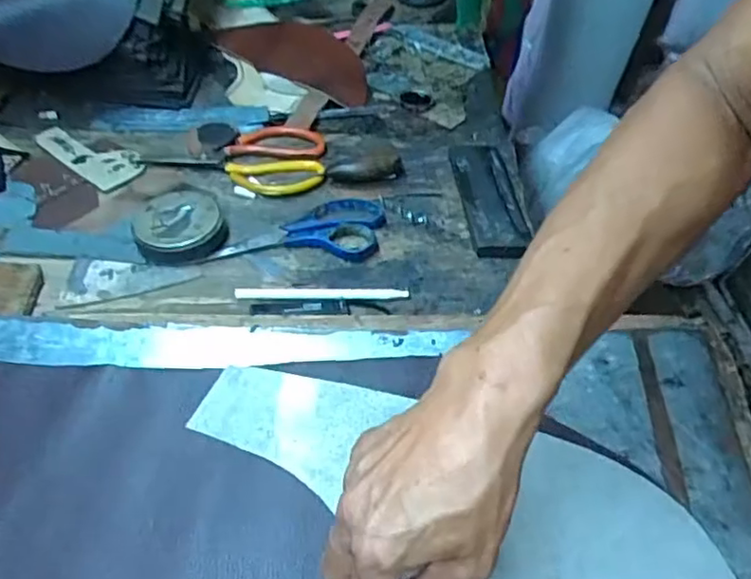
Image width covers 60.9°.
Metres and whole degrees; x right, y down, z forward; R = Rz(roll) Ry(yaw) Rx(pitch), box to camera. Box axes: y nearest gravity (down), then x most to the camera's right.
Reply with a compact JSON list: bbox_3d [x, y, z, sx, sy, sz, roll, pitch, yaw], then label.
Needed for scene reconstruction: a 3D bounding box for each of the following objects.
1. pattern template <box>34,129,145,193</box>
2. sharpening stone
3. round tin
[{"bbox_3d":[-0.295,-0.140,0.654,0.130,0.005,0.054,32,54,20],"label":"pattern template"},{"bbox_3d":[0.109,-0.089,0.619,0.054,0.016,0.160,-1,50,-7],"label":"sharpening stone"},{"bbox_3d":[-0.174,-0.059,0.569,0.075,0.028,0.070,-9,51,-14],"label":"round tin"}]

